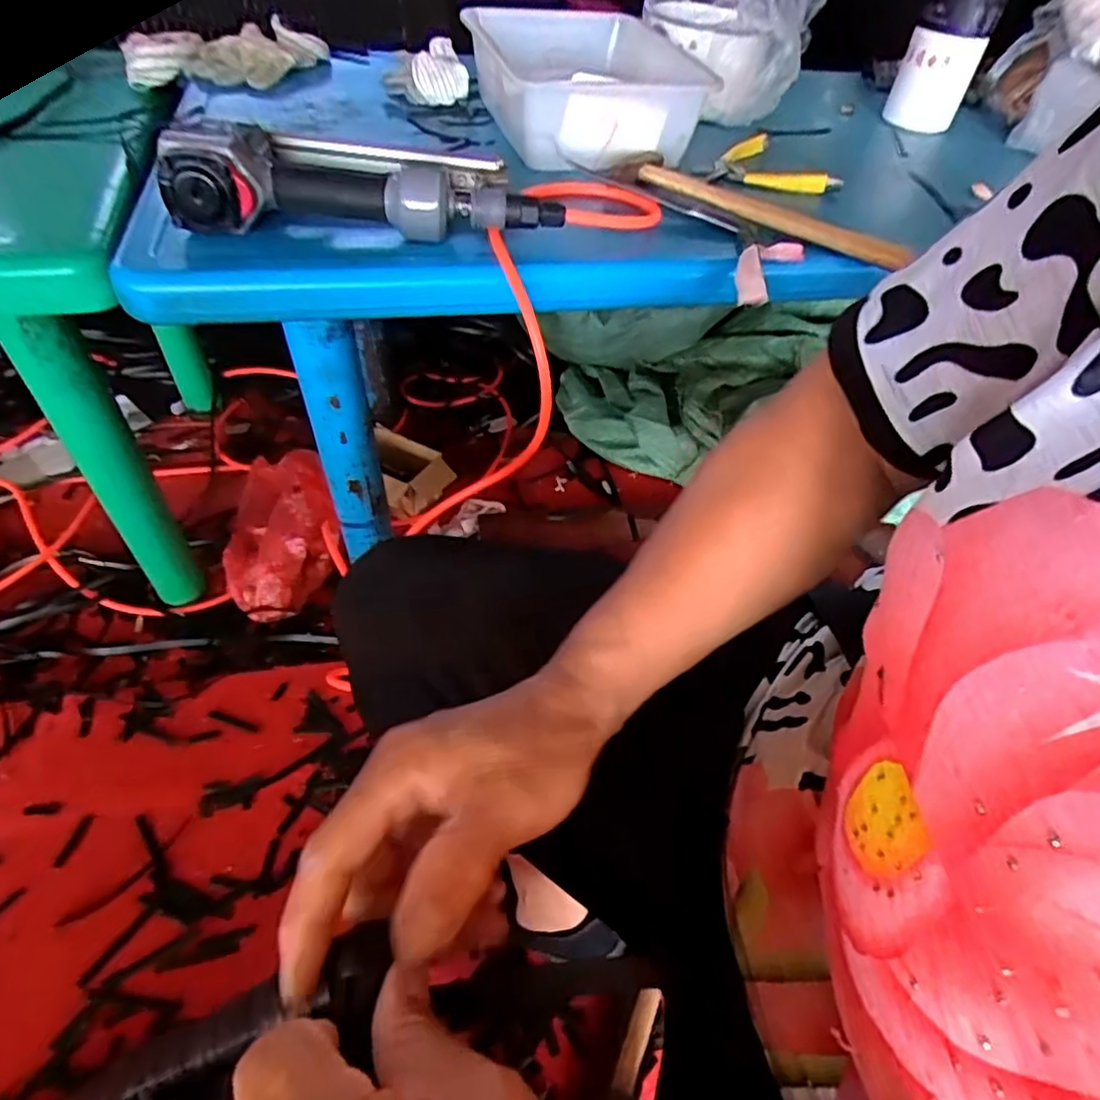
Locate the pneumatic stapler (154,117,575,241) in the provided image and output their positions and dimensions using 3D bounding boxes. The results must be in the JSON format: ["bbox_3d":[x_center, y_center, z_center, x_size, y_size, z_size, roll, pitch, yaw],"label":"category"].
[{"bbox_3d":[-0.137,-0.291,0.500,0.265,0.052,0.121,-6,49,-9],"label":"pneumatic stapler"}]

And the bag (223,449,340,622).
[{"bbox_3d":[-0.363,-0.040,0.897,0.142,0.095,0.271,-7,49,-11],"label":"bag"}]

